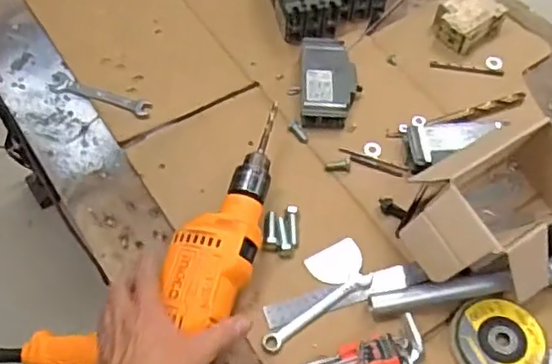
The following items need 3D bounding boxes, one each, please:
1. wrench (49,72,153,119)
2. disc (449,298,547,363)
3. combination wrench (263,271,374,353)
[{"bbox_3d":[-0.221,-0.108,0.819,0.136,0.004,0.028,18,58,10],"label":"wrench"},{"bbox_3d":[0.221,0.161,0.651,0.089,0.011,0.089,1,57,-1],"label":"disc"},{"bbox_3d":[0.045,0.130,0.671,0.136,0.008,0.019,-30,63,-19],"label":"combination wrench"}]

